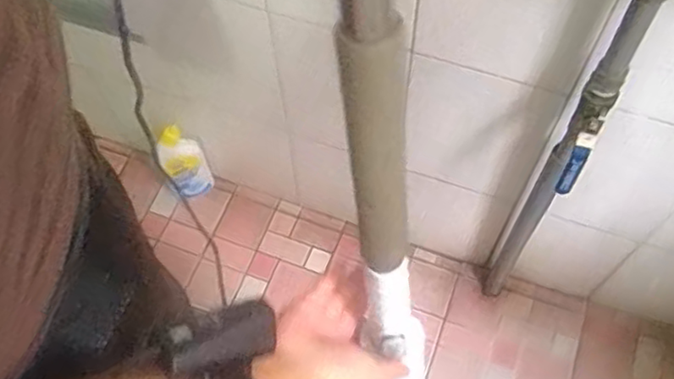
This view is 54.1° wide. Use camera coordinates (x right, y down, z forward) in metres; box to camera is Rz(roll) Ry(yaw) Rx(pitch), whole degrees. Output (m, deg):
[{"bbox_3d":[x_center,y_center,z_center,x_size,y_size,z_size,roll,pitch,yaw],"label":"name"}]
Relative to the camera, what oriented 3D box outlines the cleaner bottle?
[{"bbox_3d":[-0.320,-0.056,1.375,0.090,0.181,0.066,-36,67,-16],"label":"cleaner bottle"}]

